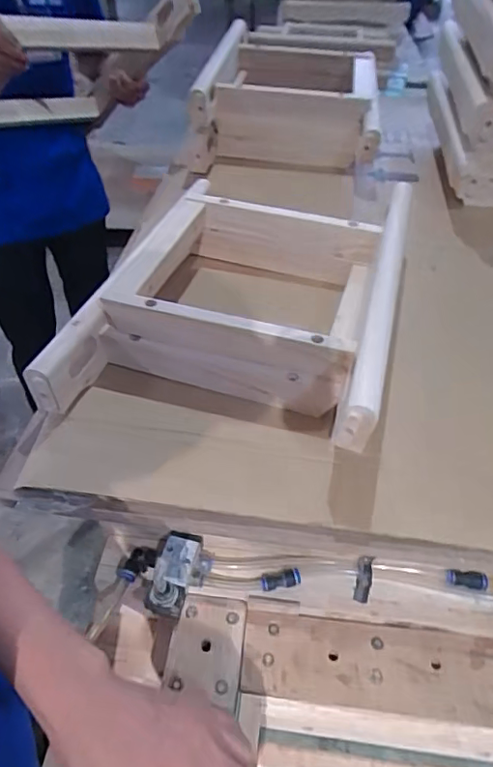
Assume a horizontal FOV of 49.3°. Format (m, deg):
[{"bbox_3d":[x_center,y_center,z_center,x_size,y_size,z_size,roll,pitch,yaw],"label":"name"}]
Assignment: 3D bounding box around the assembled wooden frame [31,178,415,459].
[{"bbox_3d":[0.000,-0.105,0.669,0.350,0.108,0.412,12,49,10],"label":"assembled wooden frame"}]

